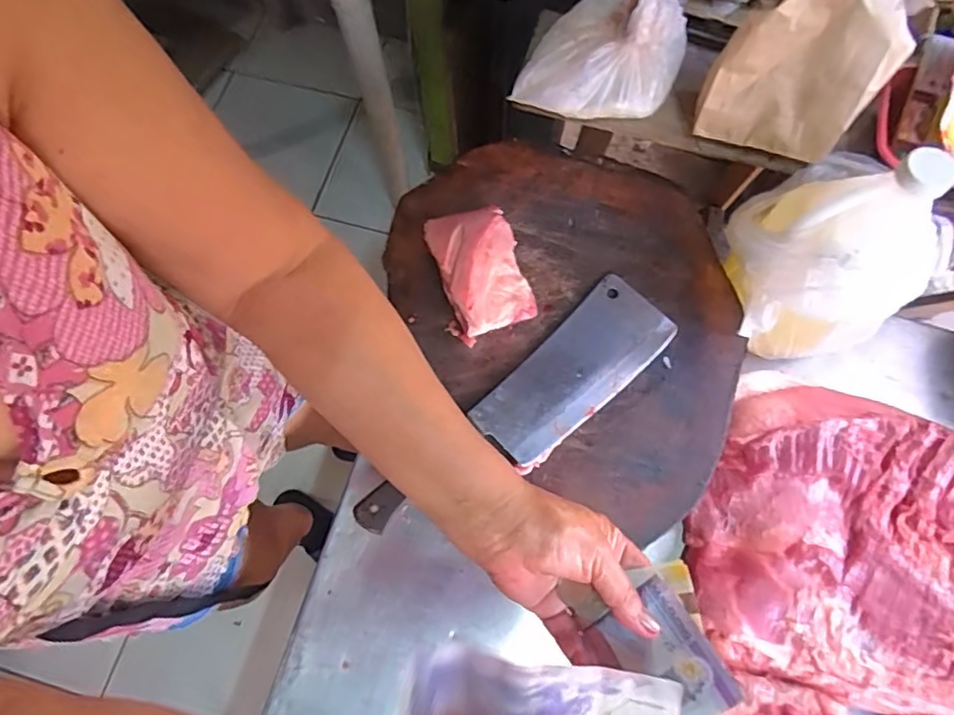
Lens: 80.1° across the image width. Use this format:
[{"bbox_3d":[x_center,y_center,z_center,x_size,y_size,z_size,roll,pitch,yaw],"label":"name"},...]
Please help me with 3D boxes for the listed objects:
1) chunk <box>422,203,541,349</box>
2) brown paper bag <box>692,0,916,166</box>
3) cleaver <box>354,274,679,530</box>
[{"bbox_3d":[0.002,-0.093,0.580,0.090,0.066,0.141,-13,72,-3],"label":"chunk"},{"bbox_3d":[0.299,-0.259,0.524,0.148,0.155,0.027,11,55,3],"label":"brown paper bag"},{"bbox_3d":[0.050,0.055,0.555,0.355,0.027,0.091,-43,76,-12],"label":"cleaver"}]

